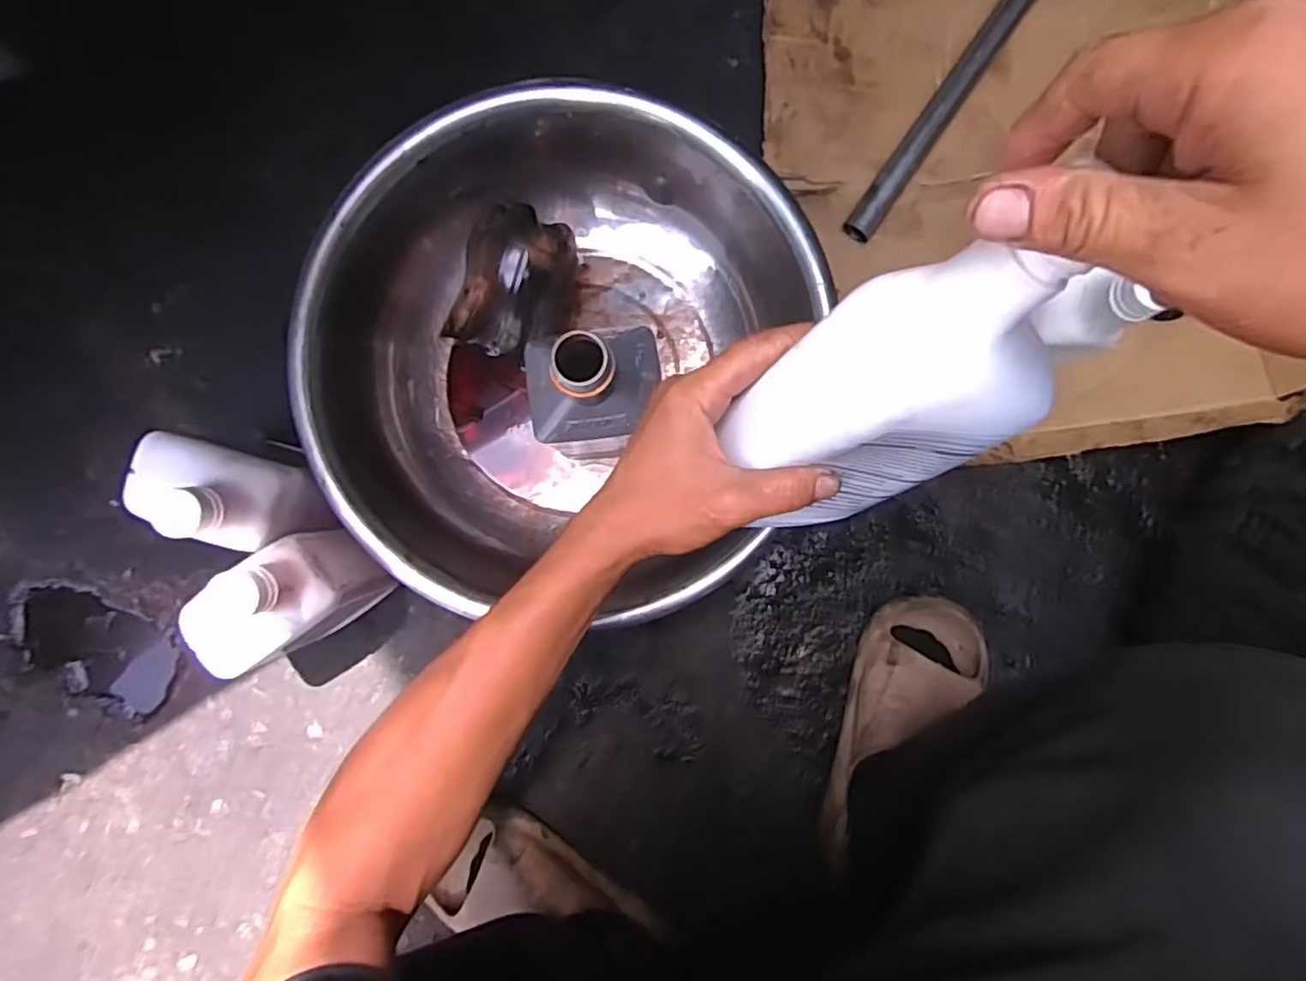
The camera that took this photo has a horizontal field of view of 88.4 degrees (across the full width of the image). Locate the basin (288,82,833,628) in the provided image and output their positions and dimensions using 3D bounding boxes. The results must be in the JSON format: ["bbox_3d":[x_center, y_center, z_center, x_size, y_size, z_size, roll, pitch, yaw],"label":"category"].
[{"bbox_3d":[-0.086,-0.107,0.552,0.363,0.127,0.384,0,90,-2],"label":"basin"}]

